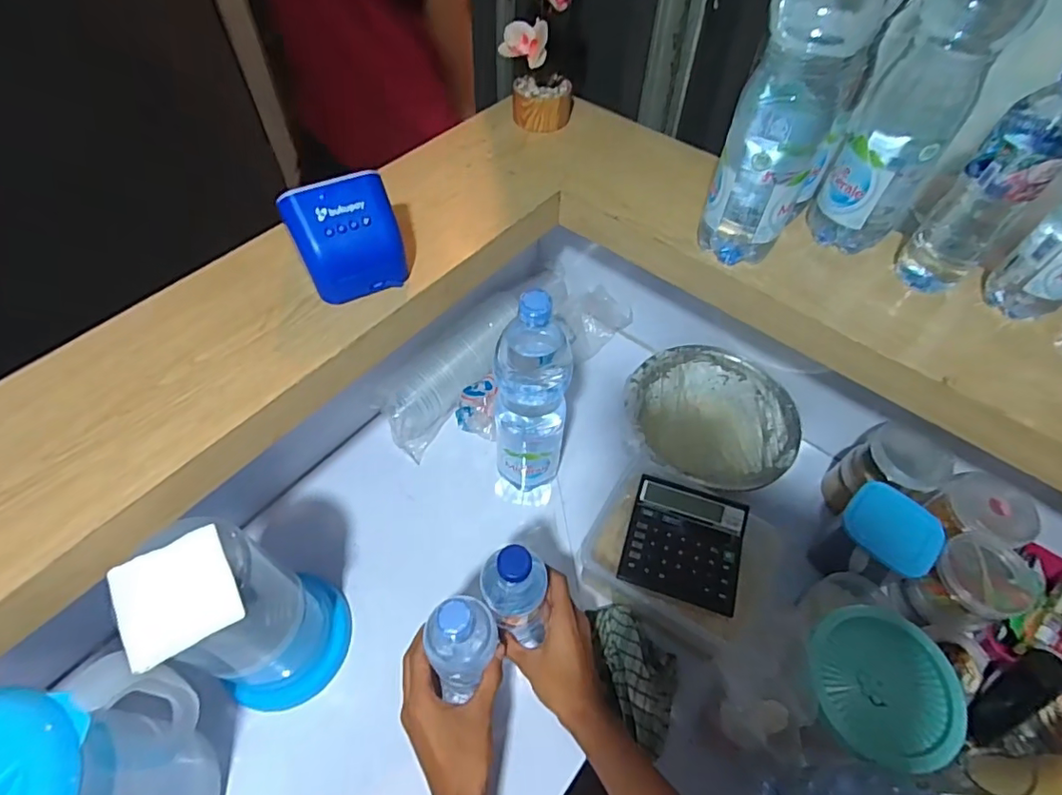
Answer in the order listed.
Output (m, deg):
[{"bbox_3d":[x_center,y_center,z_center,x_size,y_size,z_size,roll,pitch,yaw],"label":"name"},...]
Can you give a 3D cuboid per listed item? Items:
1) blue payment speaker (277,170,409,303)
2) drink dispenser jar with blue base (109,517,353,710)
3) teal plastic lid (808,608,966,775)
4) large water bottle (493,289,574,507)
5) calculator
[{"bbox_3d":[-0.179,-0.156,0.535,0.102,0.098,0.059,-24,59,-18],"label":"blue payment speaker"},{"bbox_3d":[-0.270,0.217,0.529,0.115,0.275,0.109,1,55,-1],"label":"drink dispenser jar with blue base"},{"bbox_3d":[0.326,0.265,0.499,0.127,0.019,0.130,1,55,-1],"label":"teal plastic lid"},{"bbox_3d":[0.001,0.016,0.633,0.081,0.344,0.080,9,55,4],"label":"large water bottle"},{"bbox_3d":[0.175,0.163,0.613,0.125,0.013,0.131,16,60,9],"label":"calculator"}]

